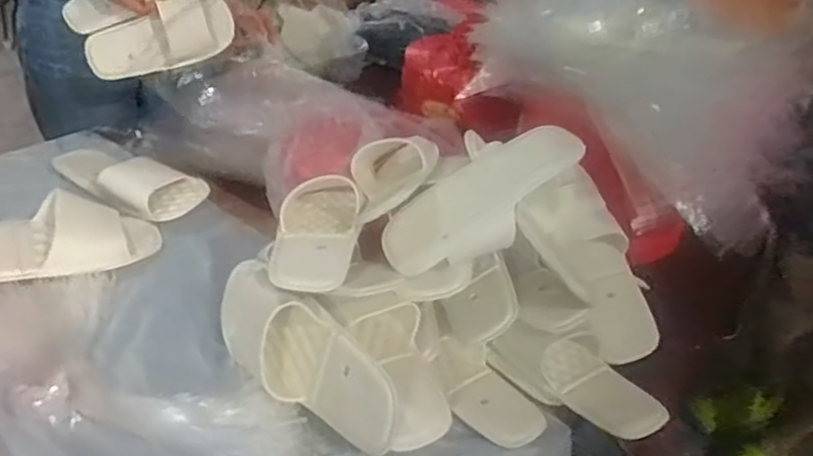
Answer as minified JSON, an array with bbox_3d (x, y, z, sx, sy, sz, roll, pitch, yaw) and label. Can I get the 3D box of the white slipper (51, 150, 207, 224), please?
[{"bbox_3d":[-0.427,-0.079,1.007,0.257,0.054,0.106,20,35,18],"label":"white slipper"}]

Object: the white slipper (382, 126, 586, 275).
[{"bbox_3d":[0.087,-0.031,0.722,0.244,0.089,0.054,-35,9,-11],"label":"white slipper"}]

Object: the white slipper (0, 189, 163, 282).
[{"bbox_3d":[-0.456,0.016,0.845,0.264,0.070,0.112,-10,37,-25],"label":"white slipper"}]

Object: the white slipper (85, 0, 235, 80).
[{"bbox_3d":[-0.399,-0.308,1.097,0.235,0.104,0.058,-23,13,-10],"label":"white slipper"}]

